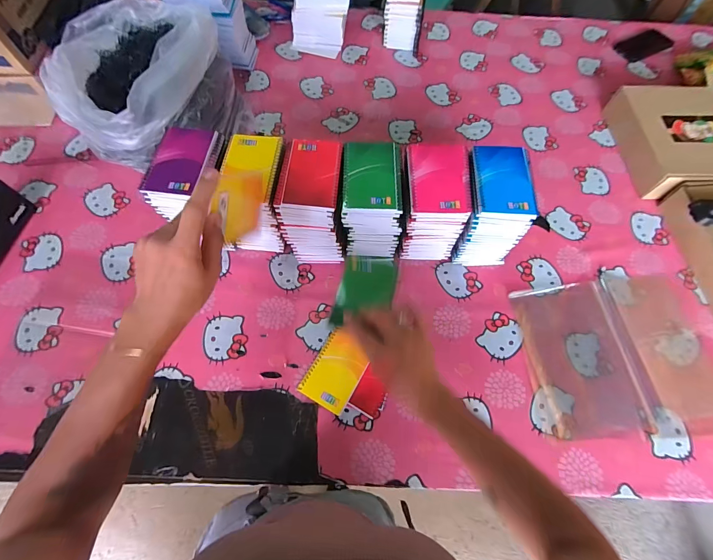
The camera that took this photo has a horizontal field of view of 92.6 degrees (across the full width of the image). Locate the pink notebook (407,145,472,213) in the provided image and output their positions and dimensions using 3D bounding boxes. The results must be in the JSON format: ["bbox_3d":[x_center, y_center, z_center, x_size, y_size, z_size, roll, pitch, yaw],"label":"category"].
[{"bbox_3d":[0.129,-0.161,0.528,0.096,0.009,0.130,1,66,-2],"label":"pink notebook"}]

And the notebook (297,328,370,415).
[{"bbox_3d":[-0.032,0.145,0.552,0.080,0.008,0.117,27,73,19],"label":"notebook"}]

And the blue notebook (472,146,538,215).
[{"bbox_3d":[0.226,-0.156,0.523,0.089,0.010,0.125,5,66,0],"label":"blue notebook"}]

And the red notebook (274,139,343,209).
[{"bbox_3d":[-0.072,-0.169,0.533,0.090,0.010,0.124,5,66,0],"label":"red notebook"}]

